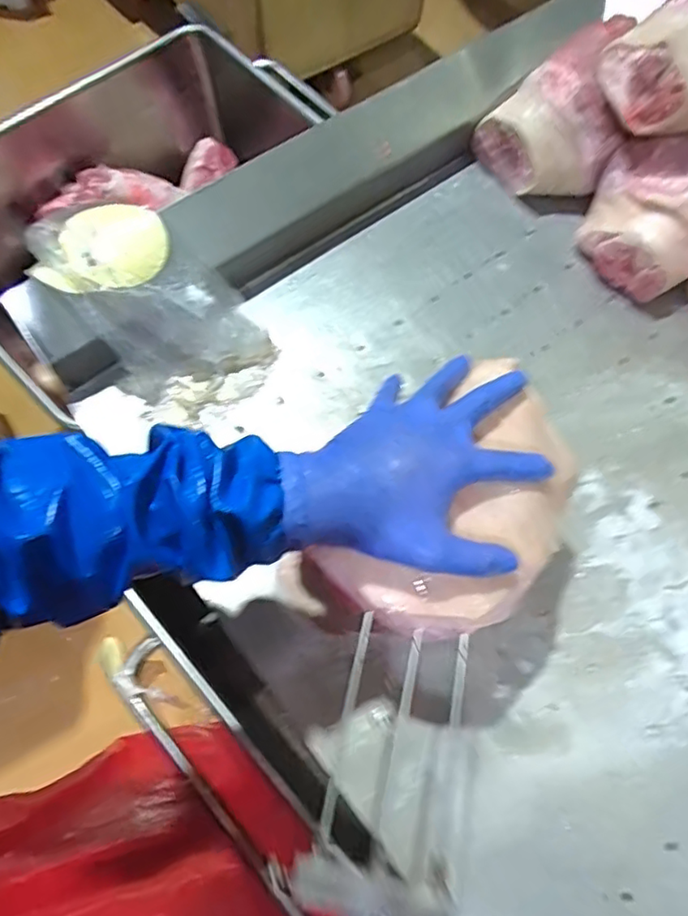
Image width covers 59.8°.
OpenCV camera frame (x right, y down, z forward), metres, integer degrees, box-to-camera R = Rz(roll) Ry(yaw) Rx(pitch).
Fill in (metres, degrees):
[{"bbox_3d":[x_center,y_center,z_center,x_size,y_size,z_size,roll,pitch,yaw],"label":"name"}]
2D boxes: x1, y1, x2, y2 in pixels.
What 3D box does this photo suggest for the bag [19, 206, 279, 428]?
[{"bbox_3d":[-0.186,-0.156,0.613,0.155,0.113,0.212,-39,72,-16],"label":"bag"}]

